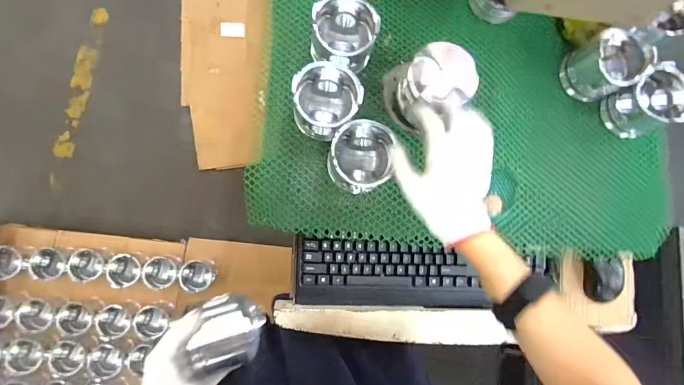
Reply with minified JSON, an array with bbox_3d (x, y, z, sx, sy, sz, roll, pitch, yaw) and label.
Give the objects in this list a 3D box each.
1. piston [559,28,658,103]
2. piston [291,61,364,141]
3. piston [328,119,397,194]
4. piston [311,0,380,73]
[{"bbox_3d":[0.421,-0.206,0.598,0.084,0.096,0.087,1,83,-7],"label":"piston"},{"bbox_3d":[-0.024,-0.125,0.524,0.090,0.086,0.090,9,82,-6],"label":"piston"},{"bbox_3d":[0.025,-0.046,0.524,0.086,0.083,0.089,1,83,-7],"label":"piston"},{"bbox_3d":[0.002,-0.226,0.544,0.091,0.078,0.087,5,82,-7],"label":"piston"}]

